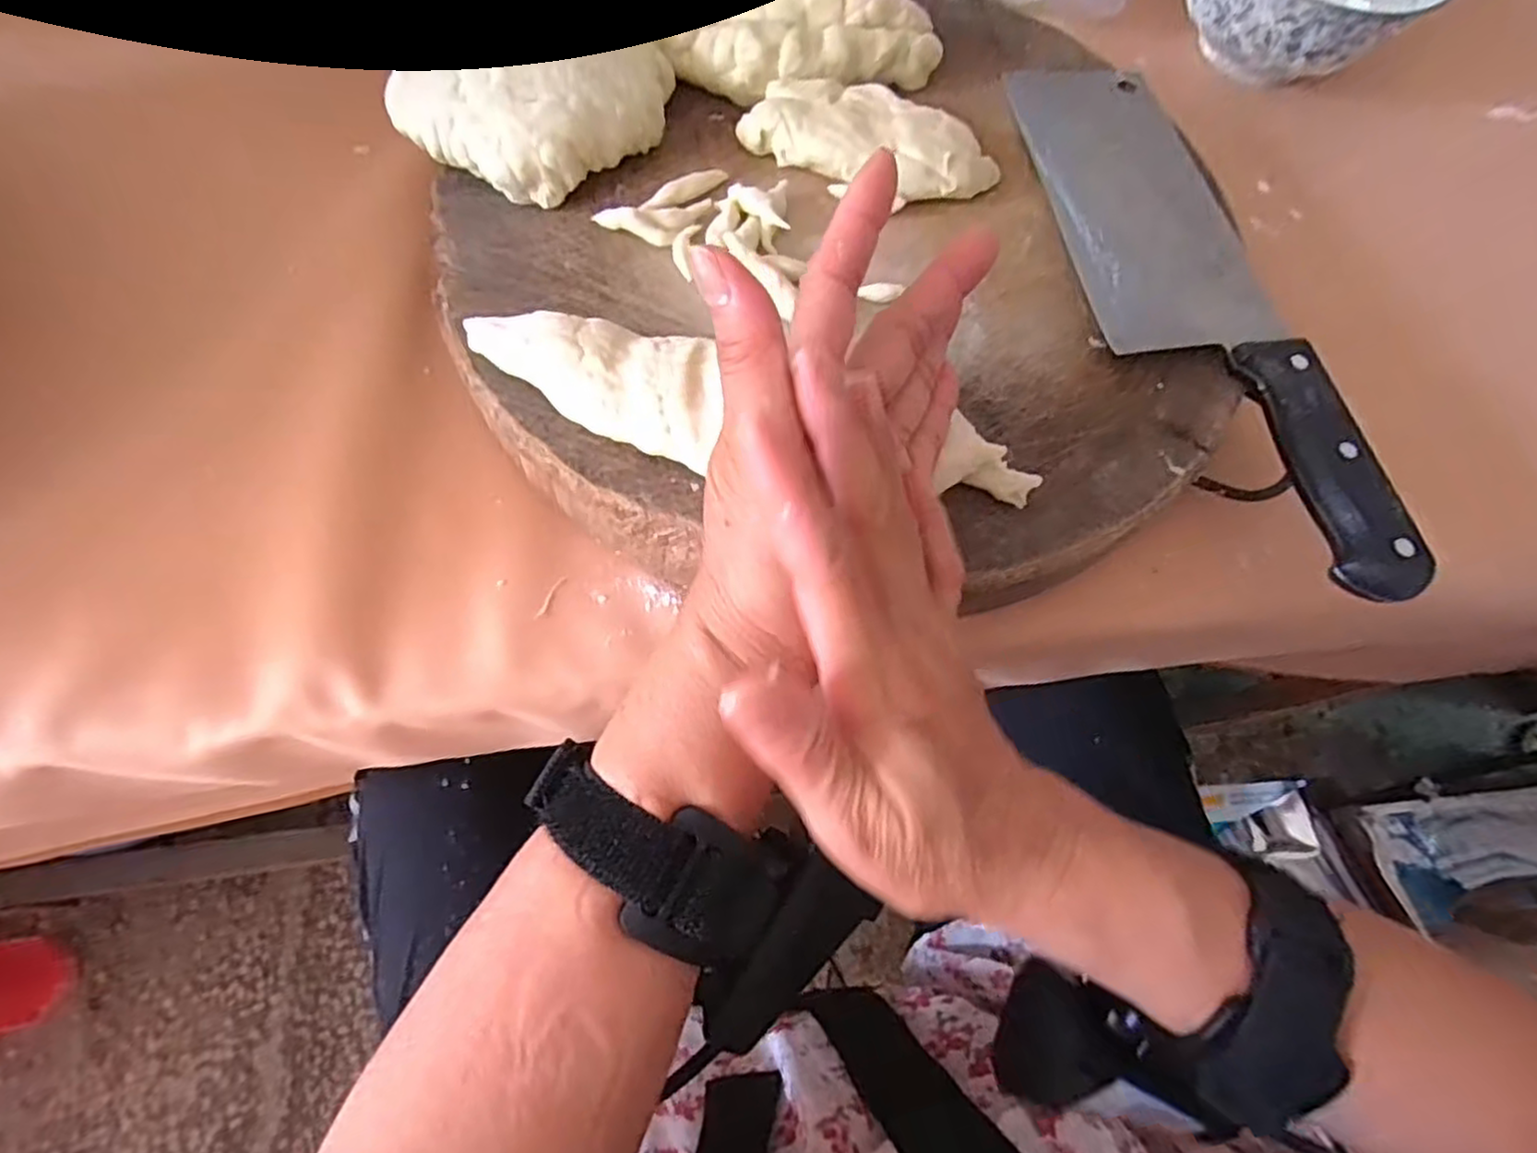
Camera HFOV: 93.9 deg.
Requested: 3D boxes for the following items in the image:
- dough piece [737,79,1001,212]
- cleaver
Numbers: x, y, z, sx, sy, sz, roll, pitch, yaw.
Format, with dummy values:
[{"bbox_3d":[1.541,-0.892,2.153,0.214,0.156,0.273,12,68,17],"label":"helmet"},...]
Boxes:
[{"bbox_3d":[0.045,-0.192,0.325,0.110,0.023,0.050,22,67,4],"label":"dough piece"},{"bbox_3d":[0.176,-0.126,0.307,0.080,0.013,0.290,-7,67,-3],"label":"cleaver"}]

